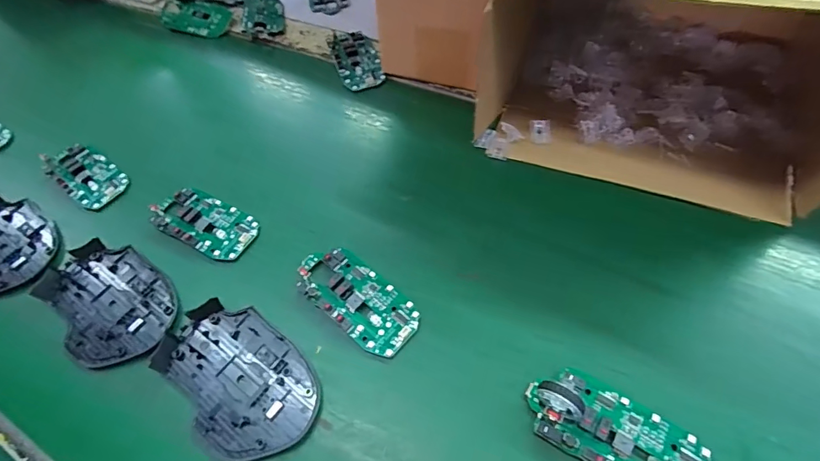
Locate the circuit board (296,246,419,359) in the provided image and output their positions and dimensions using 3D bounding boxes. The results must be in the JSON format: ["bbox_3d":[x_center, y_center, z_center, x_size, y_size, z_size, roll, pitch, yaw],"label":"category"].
[{"bbox_3d":[-0.038,0.047,0.309,0.097,0.010,0.045,36,65,22],"label":"circuit board"}]

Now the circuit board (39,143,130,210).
[{"bbox_3d":[-0.301,-0.053,0.405,0.082,0.013,0.045,32,63,20],"label":"circuit board"}]

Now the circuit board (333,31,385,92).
[{"bbox_3d":[-0.055,-0.180,0.463,0.044,0.013,0.087,-12,58,-6],"label":"circuit board"}]

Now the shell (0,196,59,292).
[{"bbox_3d":[-0.348,0.010,0.371,0.107,0.010,0.072,40,66,23],"label":"shell"}]

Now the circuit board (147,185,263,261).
[{"bbox_3d":[-0.167,-0.006,0.357,0.089,0.010,0.046,24,61,16],"label":"circuit board"}]

